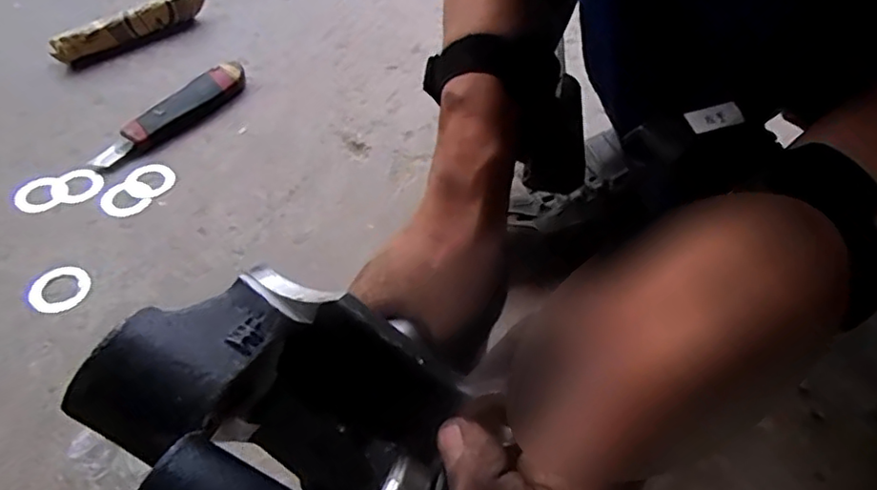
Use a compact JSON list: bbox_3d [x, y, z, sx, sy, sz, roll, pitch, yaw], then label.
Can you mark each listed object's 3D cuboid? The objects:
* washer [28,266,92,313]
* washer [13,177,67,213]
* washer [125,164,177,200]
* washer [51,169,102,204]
[{"bbox_3d":[-0.280,0.032,0.451,0.035,0.007,0.041,22,52,13],"label":"washer"},{"bbox_3d":[-0.335,-0.043,0.512,0.037,0.006,0.037,2,50,-3],"label":"washer"},{"bbox_3d":[-0.251,-0.056,0.528,0.038,0.004,0.039,2,50,-3],"label":"washer"},{"bbox_3d":[-0.308,-0.051,0.519,0.037,0.004,0.037,2,50,-3],"label":"washer"}]

